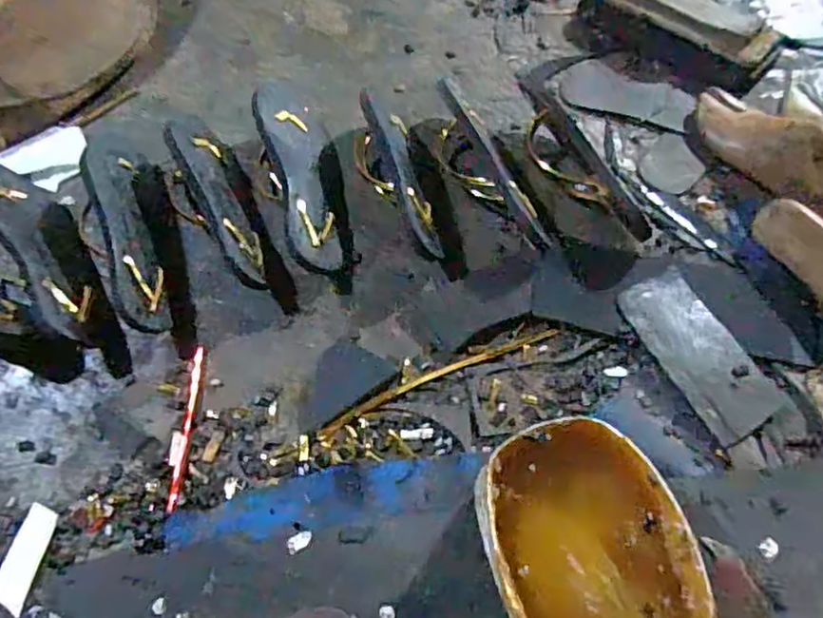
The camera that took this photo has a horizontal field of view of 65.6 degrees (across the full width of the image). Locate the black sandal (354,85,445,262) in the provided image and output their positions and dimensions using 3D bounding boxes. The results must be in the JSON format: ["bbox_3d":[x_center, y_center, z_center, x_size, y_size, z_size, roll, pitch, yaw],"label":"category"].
[{"bbox_3d":[-0.019,-0.135,0.675,0.061,0.064,0.179,-12,64,-7],"label":"black sandal"}]

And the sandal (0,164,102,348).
[{"bbox_3d":[-0.375,-0.065,0.644,0.067,0.078,0.242,-32,67,-16],"label":"sandal"}]

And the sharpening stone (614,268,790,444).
[{"bbox_3d":[0.283,0.040,0.631,0.079,0.010,0.173,-25,65,-13],"label":"sharpening stone"}]

